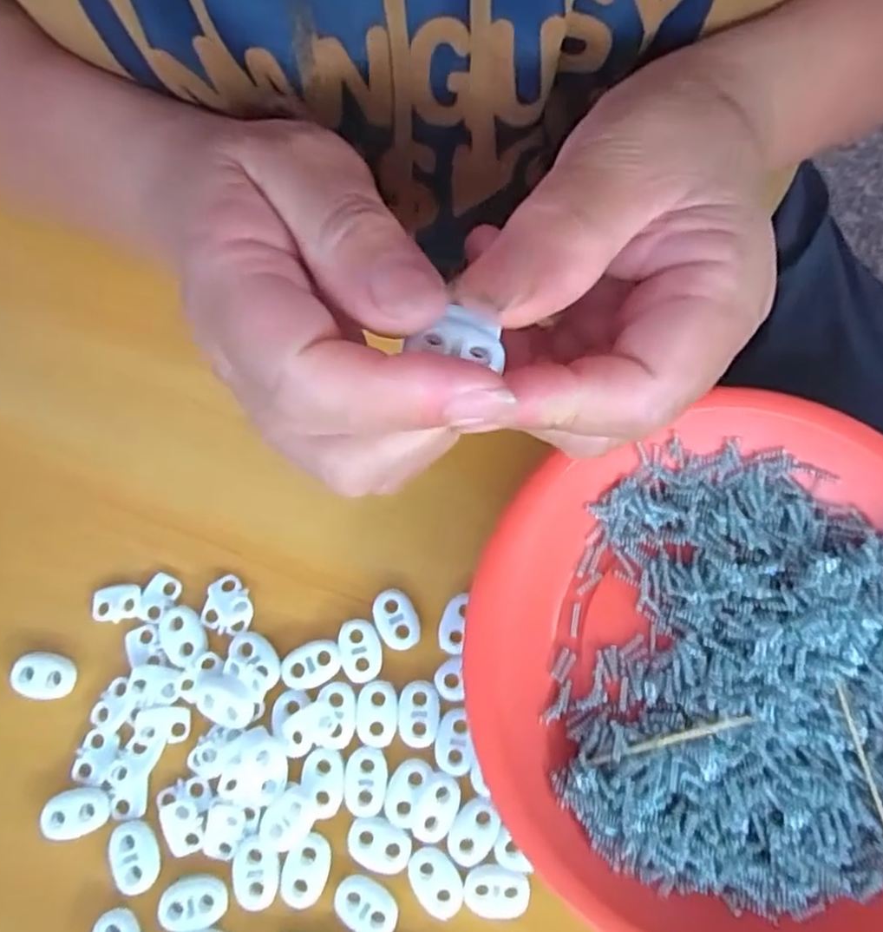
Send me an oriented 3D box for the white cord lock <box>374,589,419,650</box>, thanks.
[{"bbox_3d":[-0.017,0.057,0.255,0.015,0.004,0.023,-22,79,-6],"label":"white cord lock"}]

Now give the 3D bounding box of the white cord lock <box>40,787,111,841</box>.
[{"bbox_3d":[-0.127,0.121,0.237,0.021,0.005,0.015,-15,79,-4],"label":"white cord lock"}]

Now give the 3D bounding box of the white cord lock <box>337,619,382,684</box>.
[{"bbox_3d":[-0.030,0.068,0.249,0.015,0.004,0.023,-15,79,-4],"label":"white cord lock"}]

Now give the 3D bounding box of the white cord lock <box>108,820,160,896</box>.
[{"bbox_3d":[-0.105,0.134,0.233,0.015,0.005,0.022,-20,79,-5],"label":"white cord lock"}]

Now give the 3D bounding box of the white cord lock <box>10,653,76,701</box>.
[{"bbox_3d":[-0.144,0.076,0.247,0.021,0.006,0.016,5,78,0],"label":"white cord lock"}]

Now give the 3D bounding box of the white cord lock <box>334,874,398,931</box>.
[{"bbox_3d":[-0.026,0.150,0.230,0.022,0.004,0.016,36,80,6],"label":"white cord lock"}]

